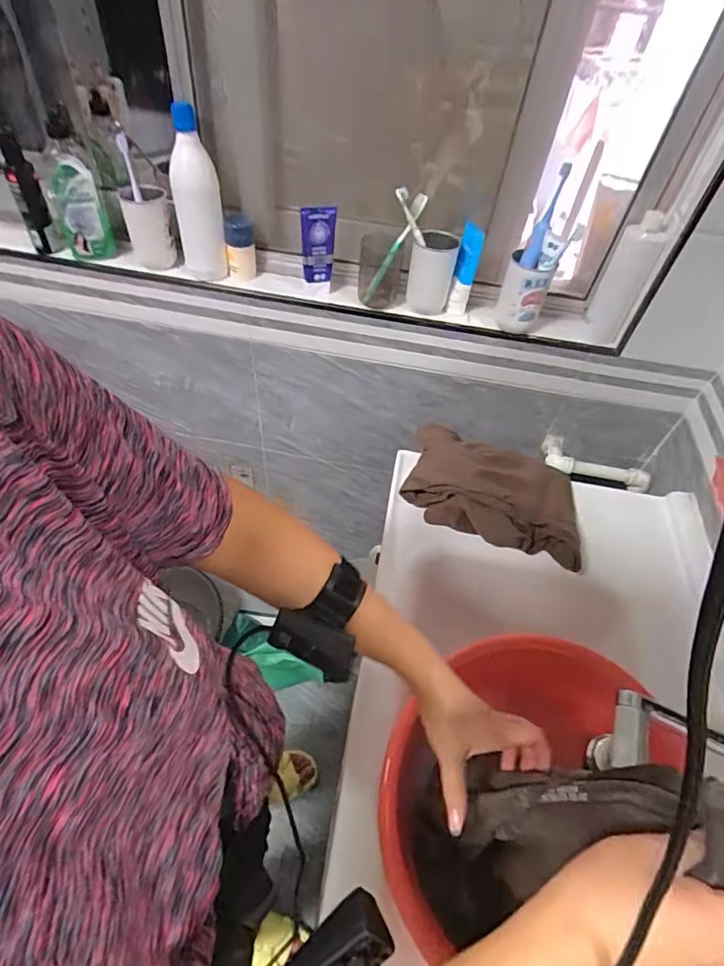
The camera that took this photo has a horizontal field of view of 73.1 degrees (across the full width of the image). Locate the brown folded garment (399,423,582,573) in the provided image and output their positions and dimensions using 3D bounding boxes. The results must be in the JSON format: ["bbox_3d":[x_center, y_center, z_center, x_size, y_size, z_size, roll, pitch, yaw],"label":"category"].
[{"bbox_3d":[0.222,0.004,0.804,0.285,0.078,0.179,19,52,10],"label":"brown folded garment"}]

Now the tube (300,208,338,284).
[{"bbox_3d":[-0.077,-0.420,0.861,0.058,0.126,0.036,-1,51,-7],"label":"tube"}]

